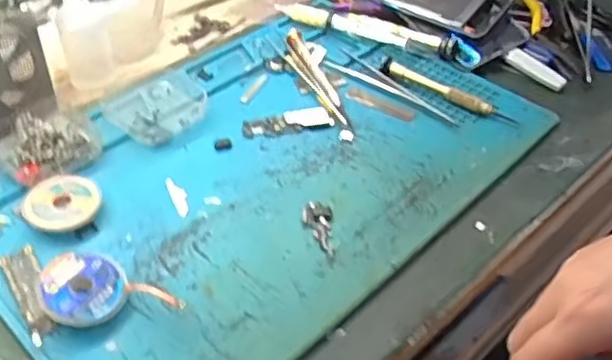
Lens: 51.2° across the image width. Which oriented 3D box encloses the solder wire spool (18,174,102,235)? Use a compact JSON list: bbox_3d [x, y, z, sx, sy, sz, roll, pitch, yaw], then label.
[{"bbox_3d":[-0.150,0.016,0.395,0.040,0.012,0.043,1,44,-1],"label":"solder wire spool"}]

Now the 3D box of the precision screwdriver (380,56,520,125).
[{"bbox_3d":[0.109,-0.069,0.495,0.114,0.010,0.015,26,49,23],"label":"precision screwdriver"}]

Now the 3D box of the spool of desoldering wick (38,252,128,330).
[{"bbox_3d":[-0.120,0.060,0.346,0.045,0.015,0.042,1,44,-1],"label":"spool of desoldering wick"}]

